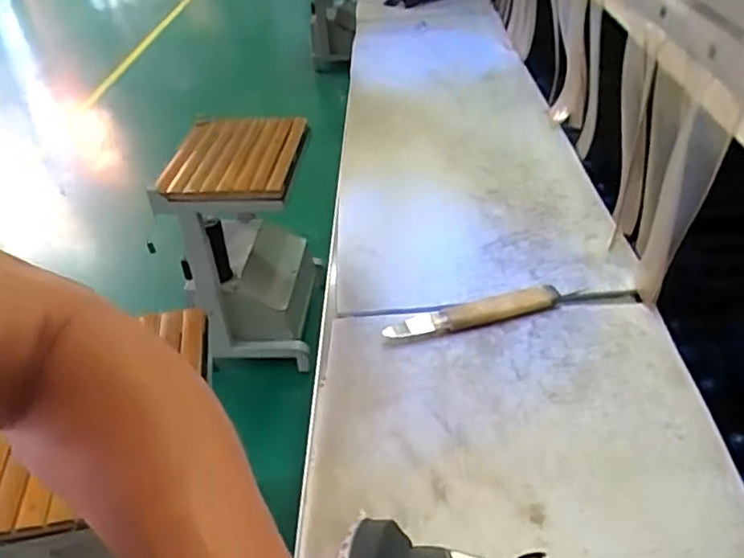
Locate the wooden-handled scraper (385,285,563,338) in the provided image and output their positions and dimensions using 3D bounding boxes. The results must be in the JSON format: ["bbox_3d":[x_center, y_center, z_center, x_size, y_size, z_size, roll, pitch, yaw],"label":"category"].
[{"bbox_3d":[0.092,0.031,0.584,0.161,0.014,0.027,-12,37,-9],"label":"wooden-handled scraper"}]

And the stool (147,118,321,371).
[{"bbox_3d":[-0.287,-0.095,1.548,0.287,0.489,0.379,0,37,7],"label":"stool"}]

